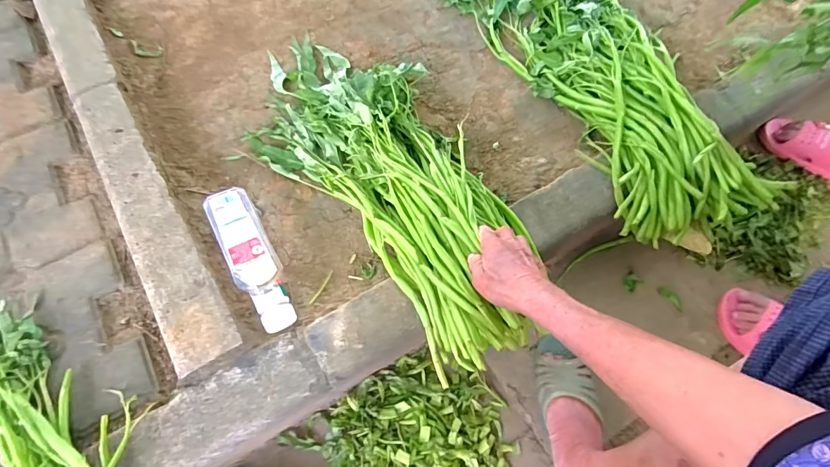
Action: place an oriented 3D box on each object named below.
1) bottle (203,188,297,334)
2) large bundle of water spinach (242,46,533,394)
[{"bbox_3d":[-0.216,0.036,0.547,0.055,0.059,0.198,-25,69,-12],"label":"bottle"},{"bbox_3d":[-0.053,-0.087,0.614,0.255,0.114,0.603,-29,64,-14],"label":"large bundle of water spinach"}]

